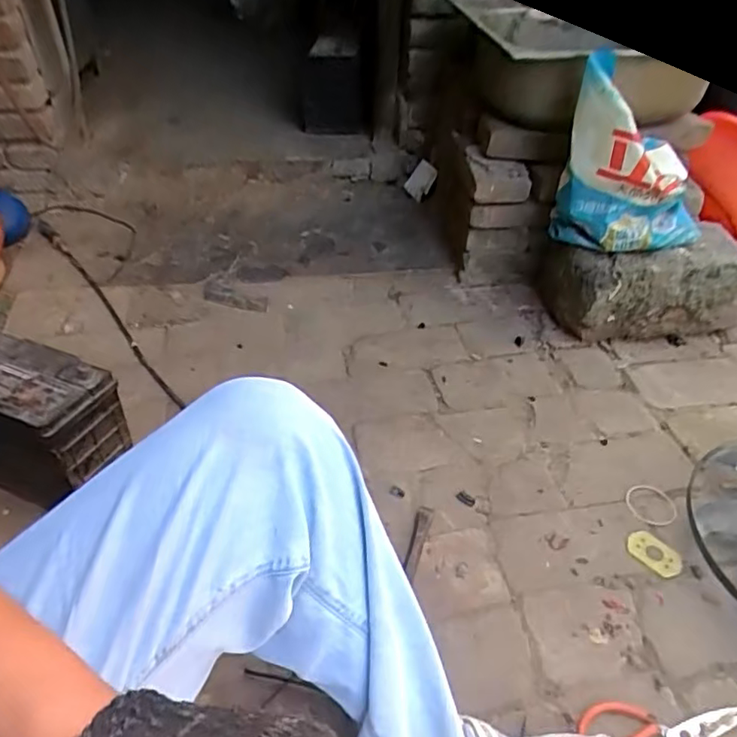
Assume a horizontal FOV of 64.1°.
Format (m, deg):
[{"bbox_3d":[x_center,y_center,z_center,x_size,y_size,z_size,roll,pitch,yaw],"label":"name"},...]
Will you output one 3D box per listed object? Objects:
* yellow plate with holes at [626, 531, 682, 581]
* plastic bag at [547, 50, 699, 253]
[{"bbox_3d":[0.400,0.260,0.824,0.073,0.004,0.056,33,51,30],"label":"yellow plate with holes"},{"bbox_3d":[0.446,-0.339,0.968,0.226,0.303,0.194,21,46,21],"label":"plastic bag"}]

